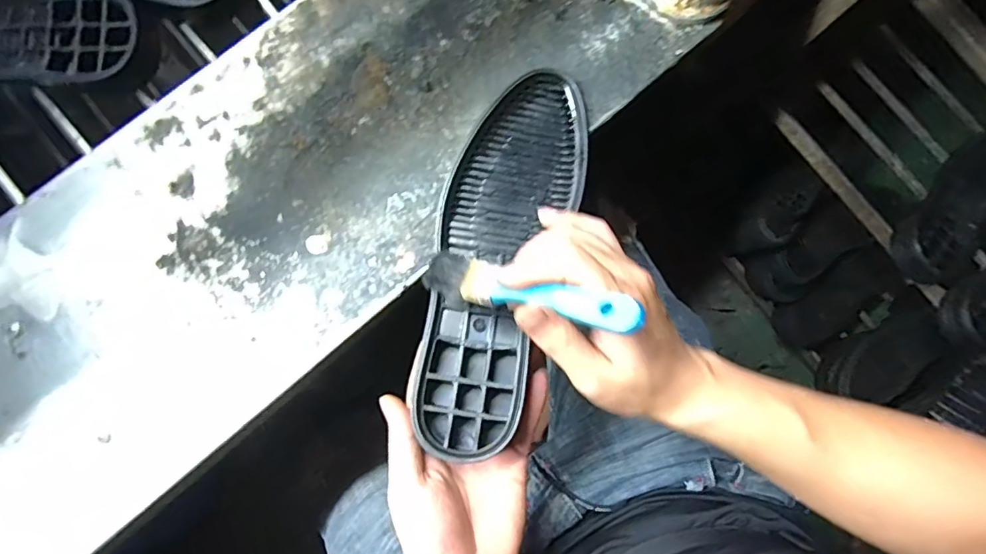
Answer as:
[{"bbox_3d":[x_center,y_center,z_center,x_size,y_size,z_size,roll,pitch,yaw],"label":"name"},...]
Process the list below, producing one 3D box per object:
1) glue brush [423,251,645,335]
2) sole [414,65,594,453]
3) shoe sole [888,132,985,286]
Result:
[{"bbox_3d":[0.015,0.008,0.309,0.157,0.012,0.031,12,77,42],"label":"glue brush"},{"bbox_3d":[0.005,-0.017,0.371,0.095,0.026,0.279,12,78,2],"label":"sole"},{"bbox_3d":[0.614,-0.107,0.633,0.313,0.051,0.112,-34,85,-6],"label":"shoe sole"}]

